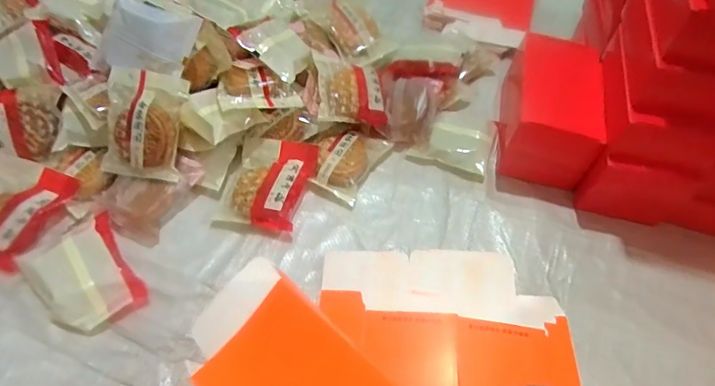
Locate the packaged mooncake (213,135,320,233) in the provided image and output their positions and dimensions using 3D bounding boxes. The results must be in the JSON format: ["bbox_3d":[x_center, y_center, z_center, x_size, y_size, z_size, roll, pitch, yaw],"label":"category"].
[{"bbox_3d":[-0.107,-0.013,0.558,0.097,0.034,0.115,12,55,7],"label":"packaged mooncake"}]

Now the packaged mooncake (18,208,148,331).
[{"bbox_3d":[-0.286,0.086,0.480,0.092,0.029,0.120,-33,62,-22],"label":"packaged mooncake"}]

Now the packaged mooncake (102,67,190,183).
[{"bbox_3d":[-0.243,-0.075,0.527,0.092,0.024,0.117,11,97,5],"label":"packaged mooncake"}]

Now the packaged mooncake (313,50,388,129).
[{"bbox_3d":[-0.012,-0.134,0.596,0.095,0.037,0.100,-3,55,-4],"label":"packaged mooncake"}]

